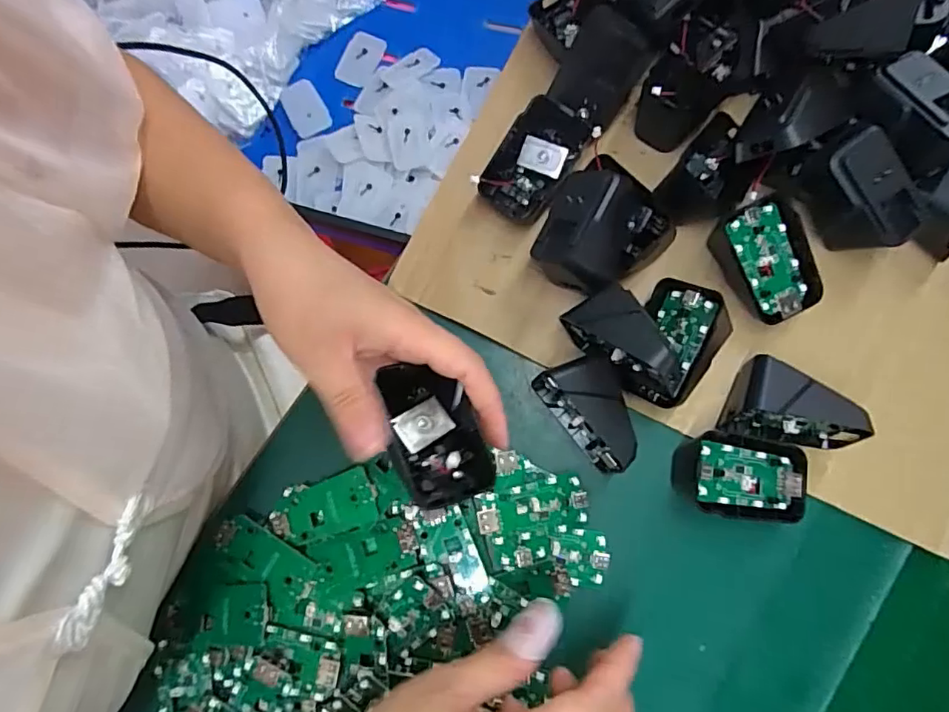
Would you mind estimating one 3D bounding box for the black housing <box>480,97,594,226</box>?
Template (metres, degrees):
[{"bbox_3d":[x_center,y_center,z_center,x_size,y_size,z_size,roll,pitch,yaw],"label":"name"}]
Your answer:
[{"bbox_3d":[0.036,-0.120,0.347,0.046,0.037,0.063,37,82,7],"label":"black housing"}]

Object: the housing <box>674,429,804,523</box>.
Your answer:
[{"bbox_3d":[0.147,0.068,0.313,0.073,0.031,0.043,8,80,2],"label":"housing"}]

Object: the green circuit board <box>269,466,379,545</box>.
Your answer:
[{"bbox_3d":[-0.089,0.090,0.329,0.063,0.005,0.034,-16,77,8],"label":"green circuit board"}]

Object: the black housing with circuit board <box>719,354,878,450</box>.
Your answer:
[{"bbox_3d":[0.177,0.025,0.314,0.076,0.039,0.045,7,80,2],"label":"black housing with circuit board"}]

